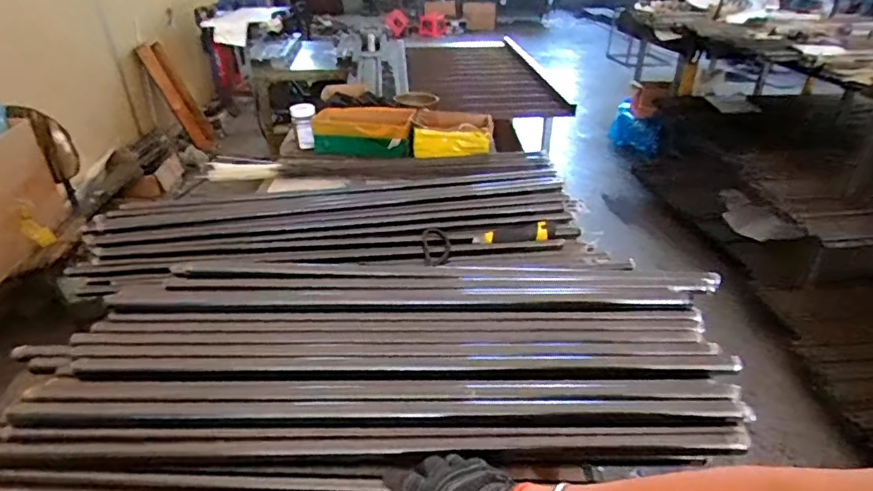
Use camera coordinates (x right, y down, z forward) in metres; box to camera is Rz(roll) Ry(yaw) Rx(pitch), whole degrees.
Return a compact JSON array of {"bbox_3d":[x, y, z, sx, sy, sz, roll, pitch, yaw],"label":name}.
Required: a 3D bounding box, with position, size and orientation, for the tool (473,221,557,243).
[{"bbox_3d":[0.151,-0.027,1.002,0.157,0.030,0.037,-3,31,-4],"label":"tool"}]

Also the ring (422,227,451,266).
[{"bbox_3d":[0.000,0.002,0.985,0.051,0.008,0.079,-5,62,-4],"label":"ring"}]

